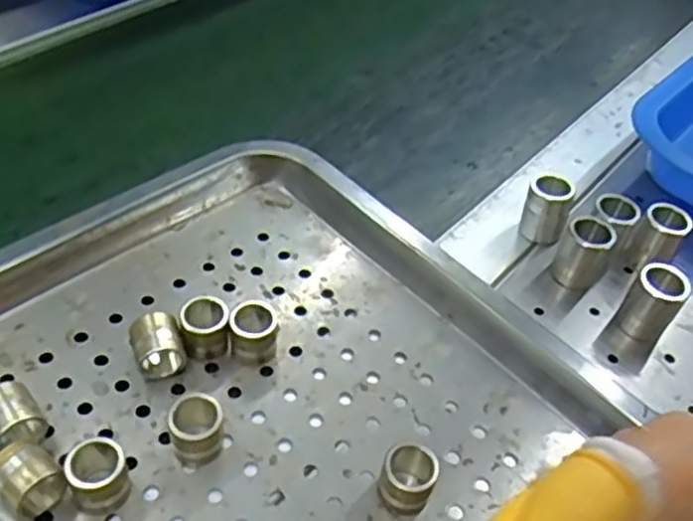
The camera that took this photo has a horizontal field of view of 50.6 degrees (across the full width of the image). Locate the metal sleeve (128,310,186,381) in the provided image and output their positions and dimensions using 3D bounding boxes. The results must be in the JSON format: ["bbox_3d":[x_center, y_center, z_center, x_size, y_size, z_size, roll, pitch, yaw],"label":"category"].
[{"bbox_3d":[-0.078,0.036,0.304,0.019,0.018,0.022,-14,48,-20],"label":"metal sleeve"}]

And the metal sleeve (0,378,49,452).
[{"bbox_3d":[-0.126,0.060,0.276,0.020,0.016,0.023,-30,55,-31],"label":"metal sleeve"}]

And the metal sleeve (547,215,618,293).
[{"bbox_3d":[0.117,-0.004,0.365,0.024,0.033,0.021,24,47,16],"label":"metal sleeve"}]

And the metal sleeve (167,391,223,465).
[{"bbox_3d":[-0.057,0.064,0.278,0.019,0.023,0.018,-8,47,-15],"label":"metal sleeve"}]

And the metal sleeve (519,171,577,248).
[{"bbox_3d":[0.105,-0.026,0.386,0.022,0.035,0.019,21,46,14],"label":"metal sleeve"}]

